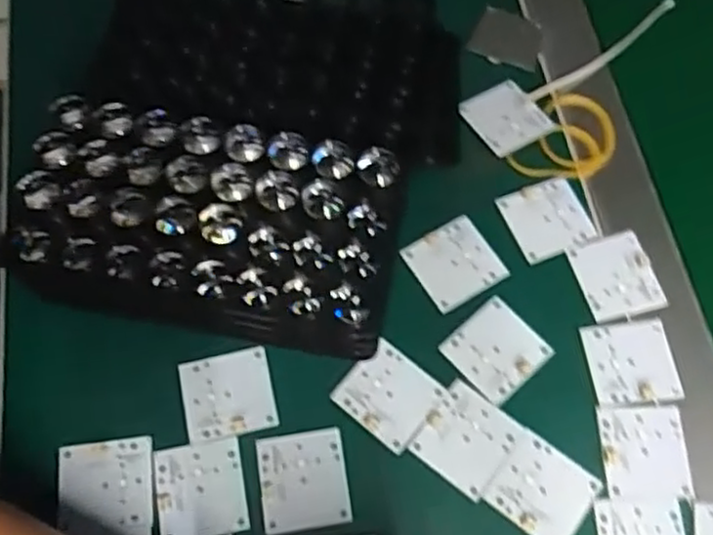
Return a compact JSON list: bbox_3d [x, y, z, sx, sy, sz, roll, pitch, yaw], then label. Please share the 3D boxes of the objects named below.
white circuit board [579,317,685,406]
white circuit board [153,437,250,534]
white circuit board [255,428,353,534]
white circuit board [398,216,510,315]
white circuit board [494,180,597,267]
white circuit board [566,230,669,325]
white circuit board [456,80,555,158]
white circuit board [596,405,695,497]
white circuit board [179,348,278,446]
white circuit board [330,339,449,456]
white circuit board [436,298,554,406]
[{"bbox_3d":[0.153,0.053,0.398,0.048,0.004,0.046,-7,68,-4],"label":"white circuit board"},{"bbox_3d":[-0.080,0.114,0.367,0.044,0.004,0.048,-11,69,-6],"label":"white circuit board"},{"bbox_3d":[-0.027,0.110,0.369,0.045,0.004,0.048,-9,68,-5],"label":"white circuit board"},{"bbox_3d":[0.058,-0.002,0.422,0.049,0.004,0.046,-29,71,-12],"label":"white circuit board"},{"bbox_3d":[0.116,-0.030,0.432,0.049,0.004,0.045,-19,70,-9],"label":"white circuit board"},{"bbox_3d":[0.153,0.005,0.419,0.044,0.004,0.049,-15,69,-7],"label":"white circuit board"},{"bbox_3d":[0.095,-0.097,0.459,0.043,0.004,0.050,-31,72,-13],"label":"white circuit board"},{"bbox_3d":[0.154,0.097,0.379,0.045,0.004,0.047,-1,68,-2],"label":"white circuit board"},{"bbox_3d":[-0.070,0.069,0.387,0.048,0.004,0.045,-12,69,-6],"label":"white circuit board"},{"bbox_3d":[0.018,0.069,0.385,0.049,0.004,0.044,39,72,13],"label":"white circuit board"},{"bbox_3d":[0.079,0.046,0.401,0.047,0.004,0.046,-39,74,-15],"label":"white circuit board"}]

